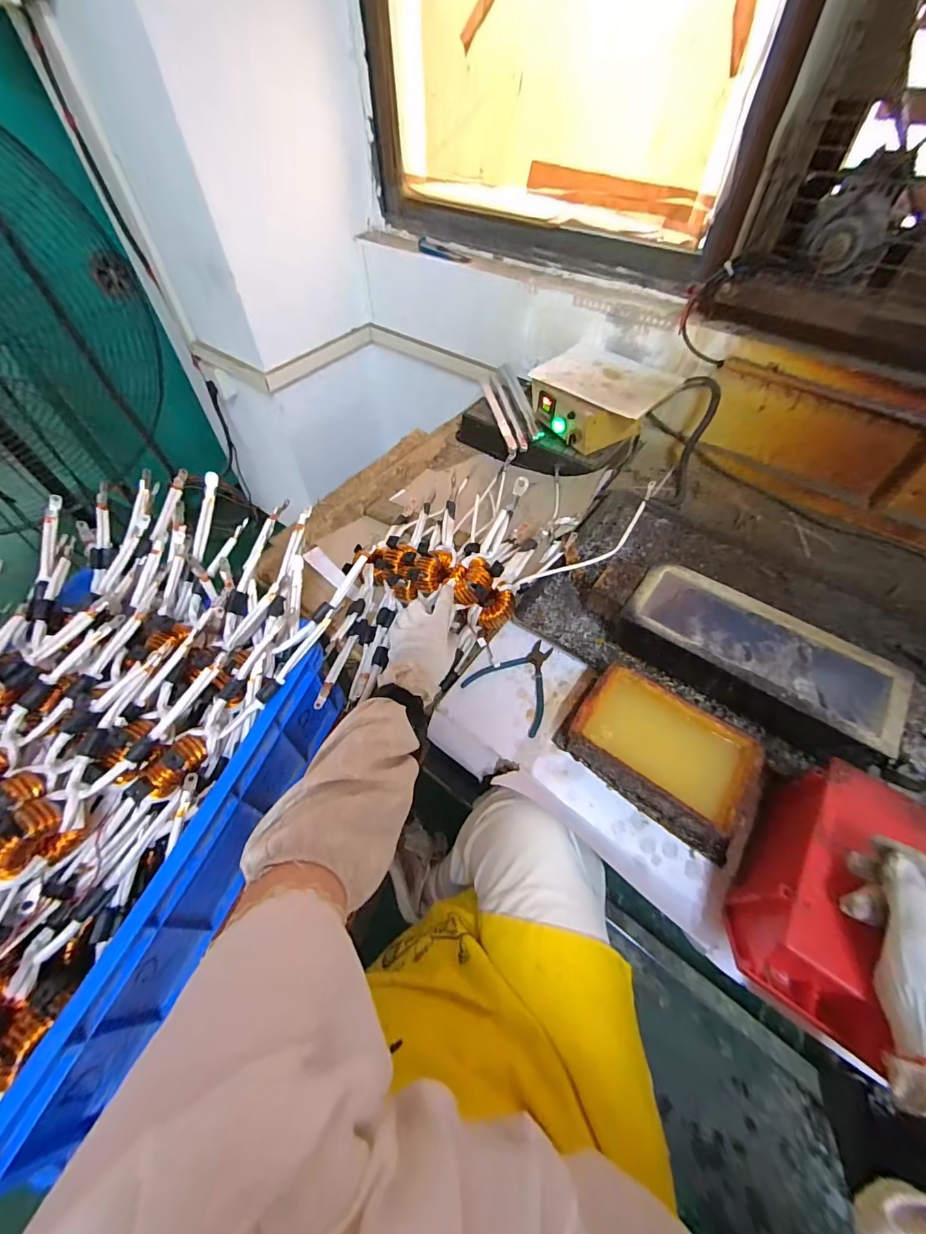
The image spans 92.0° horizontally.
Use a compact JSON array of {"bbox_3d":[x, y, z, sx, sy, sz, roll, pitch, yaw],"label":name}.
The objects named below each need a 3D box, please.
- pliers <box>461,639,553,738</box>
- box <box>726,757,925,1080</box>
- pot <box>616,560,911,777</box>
[{"bbox_3d":[0.089,0.088,0.659,0.125,0.016,0.135,34,61,22],"label":"pliers"},{"bbox_3d":[0.375,0.281,0.444,0.141,0.107,0.235,32,61,21],"label":"box"},{"bbox_3d":[0.396,0.057,0.627,0.338,0.086,0.153,32,60,21],"label":"pot"}]

